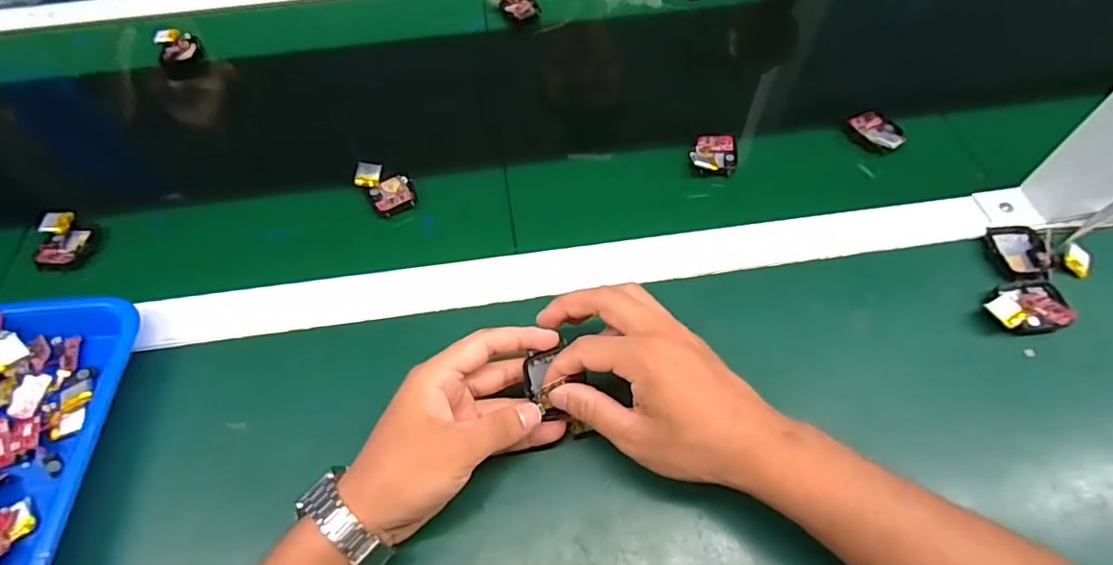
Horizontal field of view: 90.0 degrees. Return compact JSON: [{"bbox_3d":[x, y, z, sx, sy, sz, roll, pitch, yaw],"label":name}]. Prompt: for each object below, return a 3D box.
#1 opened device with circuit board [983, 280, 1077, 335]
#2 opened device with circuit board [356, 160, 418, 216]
[{"bbox_3d":[0.338,0.016,0.399,0.056,0.014,0.039,-3,58,-1],"label":"opened device with circuit board"},{"bbox_3d":[-0.146,-0.082,0.475,0.038,0.018,0.056,-36,64,-19],"label":"opened device with circuit board"}]

